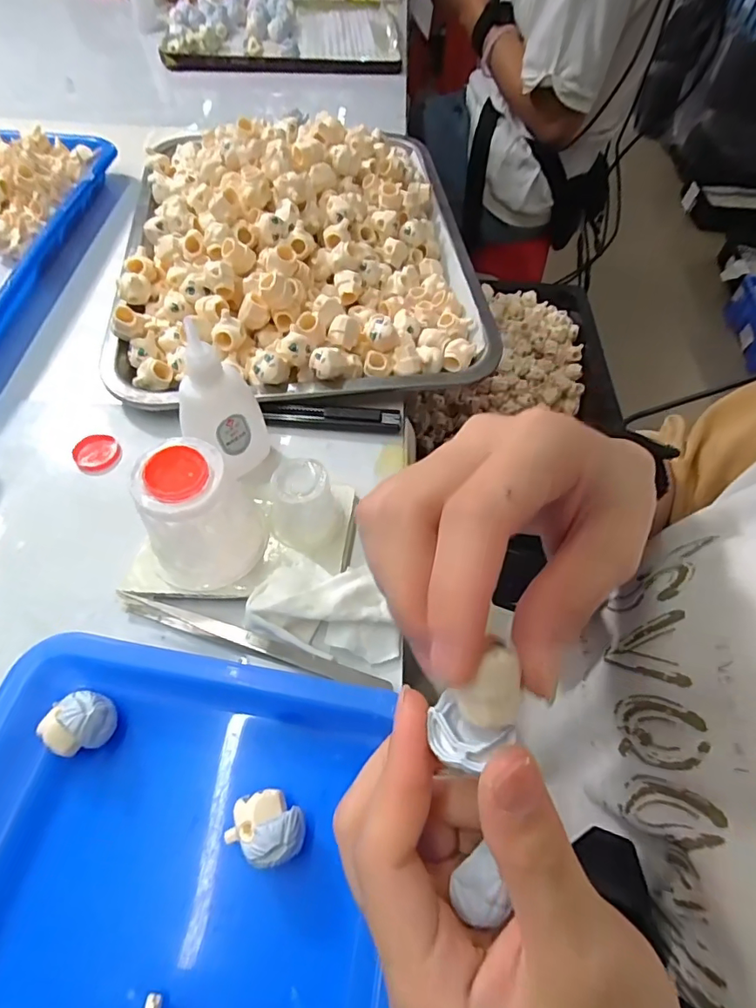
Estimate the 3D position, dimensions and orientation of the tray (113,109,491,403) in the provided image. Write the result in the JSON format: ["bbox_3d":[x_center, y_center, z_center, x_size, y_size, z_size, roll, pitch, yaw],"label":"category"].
[{"bbox_3d":[-0.062,-0.214,0.373,0.259,0.062,0.317,-5,59,-6],"label":"tray"}]

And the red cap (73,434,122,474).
[{"bbox_3d":[-0.168,-0.031,0.294,0.024,0.005,0.026,1,58,-2],"label":"red cap"}]

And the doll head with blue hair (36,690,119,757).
[{"bbox_3d":[-0.123,0.091,0.203,0.026,0.023,0.021,-22,62,-15],"label":"doll head with blue hair"}]

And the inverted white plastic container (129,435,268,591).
[{"bbox_3d":[-0.084,0.009,0.231,0.045,0.067,0.047,1,58,-2],"label":"inverted white plastic container"}]

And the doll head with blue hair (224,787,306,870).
[{"bbox_3d":[-0.041,0.124,0.189,0.028,0.026,0.021,28,61,14],"label":"doll head with blue hair"}]

